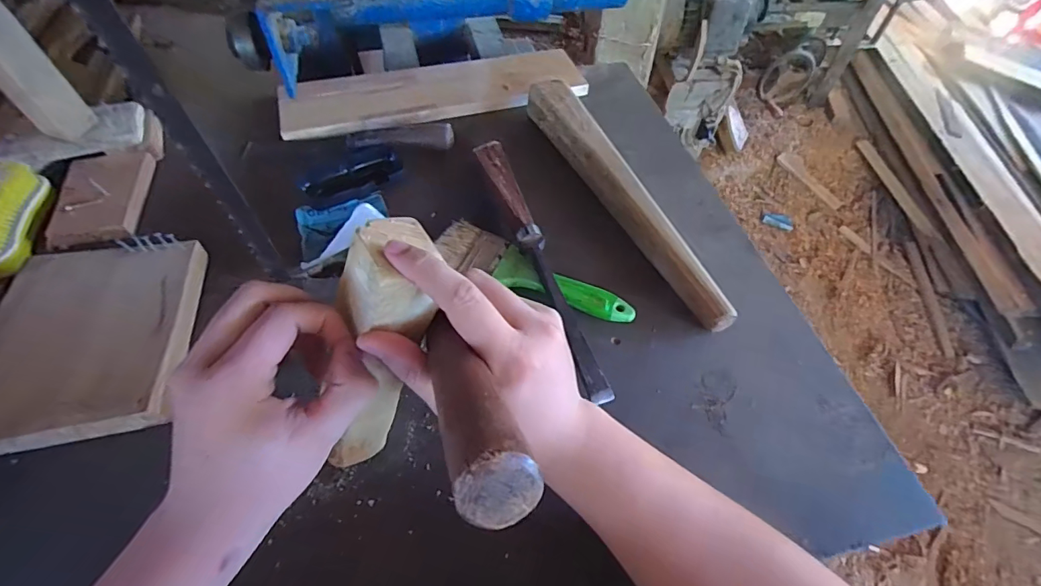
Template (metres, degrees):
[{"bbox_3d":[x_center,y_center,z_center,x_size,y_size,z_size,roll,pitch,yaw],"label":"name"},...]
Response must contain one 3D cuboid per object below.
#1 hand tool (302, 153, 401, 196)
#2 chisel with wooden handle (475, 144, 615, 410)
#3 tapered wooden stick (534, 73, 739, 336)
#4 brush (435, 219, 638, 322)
[{"bbox_3d":[-0.182,-0.126,0.520,0.105,0.011,0.036,-29,60,-21],"label":"hand tool"},{"bbox_3d":[0.016,-0.040,0.460,0.028,0.027,0.319,-16,56,-13],"label":"chisel with wooden handle"},{"bbox_3d":[0.102,-0.113,0.503,0.049,0.045,0.362,-19,56,-15],"label":"tapered wooden stick"},{"bbox_3d":[0.011,-0.017,0.449,0.196,0.019,0.051,25,56,16],"label":"brush"}]

